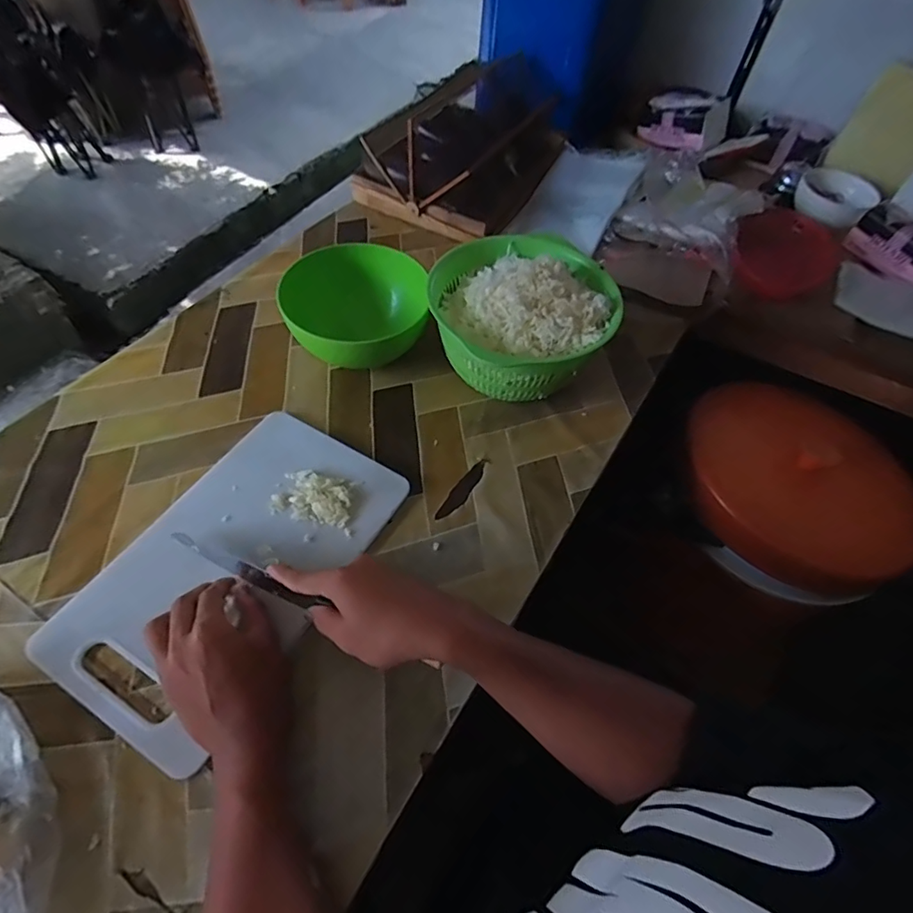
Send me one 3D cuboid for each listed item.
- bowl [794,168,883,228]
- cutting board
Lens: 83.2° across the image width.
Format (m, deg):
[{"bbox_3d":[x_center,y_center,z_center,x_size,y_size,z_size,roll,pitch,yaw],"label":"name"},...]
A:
[{"bbox_3d":[0.656,-0.454,0.894,0.118,0.056,0.118,28,58,13],"label":"bowl"},{"bbox_3d":[-0.214,0.099,0.507,0.192,0.014,0.323,28,59,13],"label":"cutting board"}]

